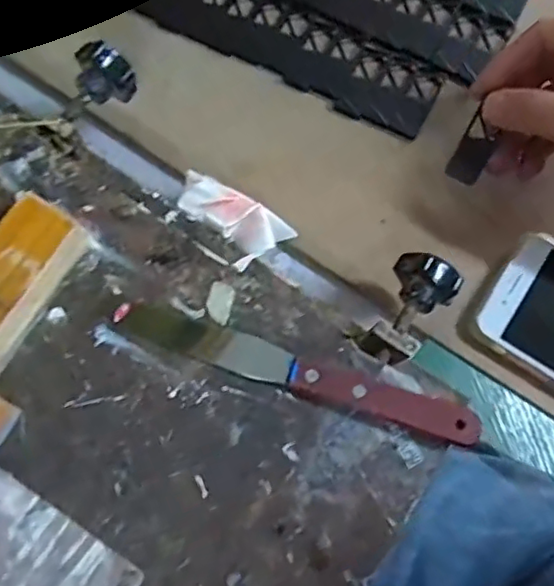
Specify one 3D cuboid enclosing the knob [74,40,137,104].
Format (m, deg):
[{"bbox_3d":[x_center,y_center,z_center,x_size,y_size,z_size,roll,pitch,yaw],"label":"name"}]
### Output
[{"bbox_3d":[-0.101,-0.130,0.357,0.032,0.023,0.032,0,74,-1],"label":"knob"}]

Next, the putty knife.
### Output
[{"bbox_3d":[0.009,0.038,0.297,0.177,0.008,0.019,18,75,4],"label":"putty knife"}]

